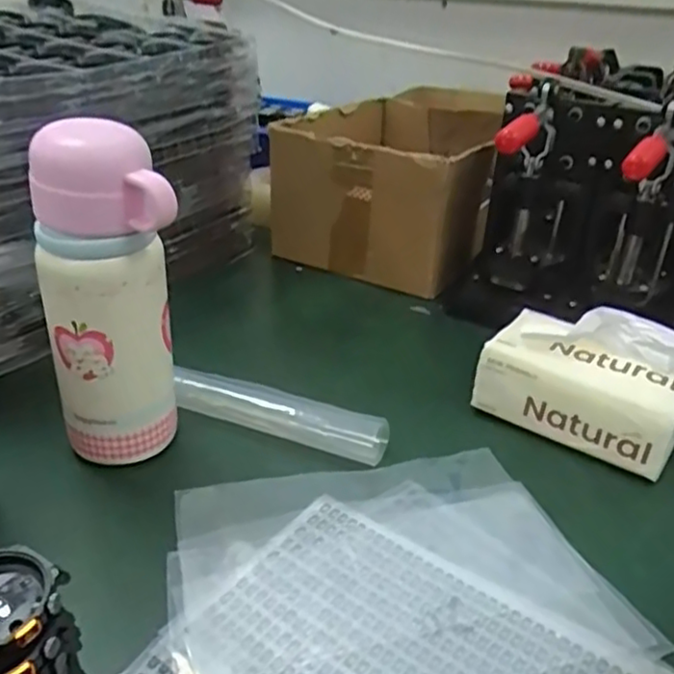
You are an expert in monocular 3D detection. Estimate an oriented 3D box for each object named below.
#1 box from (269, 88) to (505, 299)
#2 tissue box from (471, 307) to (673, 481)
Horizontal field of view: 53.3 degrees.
[{"bbox_3d":[0.084,-0.185,0.813,0.226,0.142,0.298,16,31,23],"label":"box"},{"bbox_3d":[0.183,0.030,0.492,0.140,0.085,0.075,22,34,31],"label":"tissue box"}]

